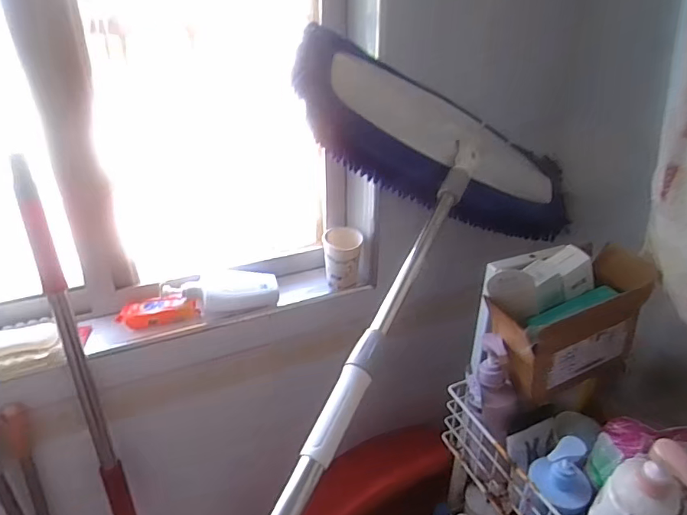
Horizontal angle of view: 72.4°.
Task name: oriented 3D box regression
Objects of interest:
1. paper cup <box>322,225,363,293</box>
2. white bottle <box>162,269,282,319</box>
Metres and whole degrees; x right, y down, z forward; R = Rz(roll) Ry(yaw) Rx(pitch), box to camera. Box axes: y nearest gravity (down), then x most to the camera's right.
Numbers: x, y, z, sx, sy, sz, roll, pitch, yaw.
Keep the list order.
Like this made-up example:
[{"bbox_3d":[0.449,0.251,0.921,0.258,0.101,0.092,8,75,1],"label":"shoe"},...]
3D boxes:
[{"bbox_3d":[-0.002,0.005,0.836,0.066,0.102,0.059,-1,28,-2],"label":"paper cup"},{"bbox_3d":[-0.202,0.059,0.785,0.180,0.050,0.067,-10,30,-19],"label":"white bottle"}]

